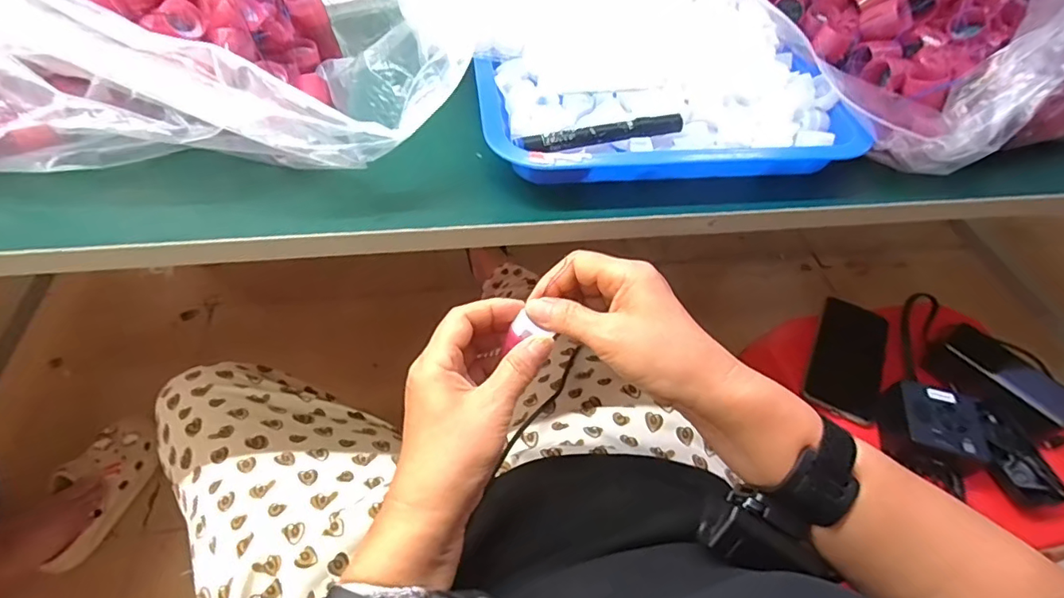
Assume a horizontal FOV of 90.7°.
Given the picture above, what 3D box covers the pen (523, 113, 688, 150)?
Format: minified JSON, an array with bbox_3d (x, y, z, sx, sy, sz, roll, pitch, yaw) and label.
[{"bbox_3d":[0.053,-0.122,0.392,0.122,0.017,0.012,-10,53,-13],"label":"pen"}]

